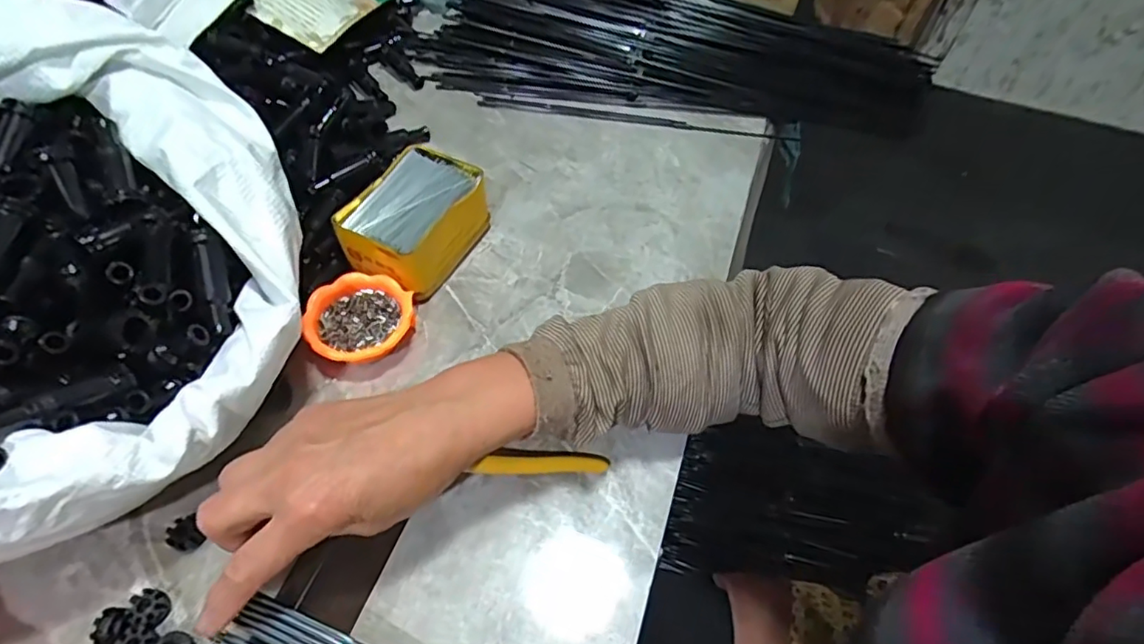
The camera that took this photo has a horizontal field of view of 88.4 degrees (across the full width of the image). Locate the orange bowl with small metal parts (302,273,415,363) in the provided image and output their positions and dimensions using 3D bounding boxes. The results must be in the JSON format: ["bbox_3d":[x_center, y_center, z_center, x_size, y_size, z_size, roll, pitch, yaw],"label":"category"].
[{"bbox_3d":[-0.156,0.000,0.438,0.074,0.026,0.074,1,54,-1],"label":"orange bowl with small metal parts"}]

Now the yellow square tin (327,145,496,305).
[{"bbox_3d":[-0.125,-0.082,0.480,0.083,0.055,0.114,23,57,14],"label":"yellow square tin"}]

